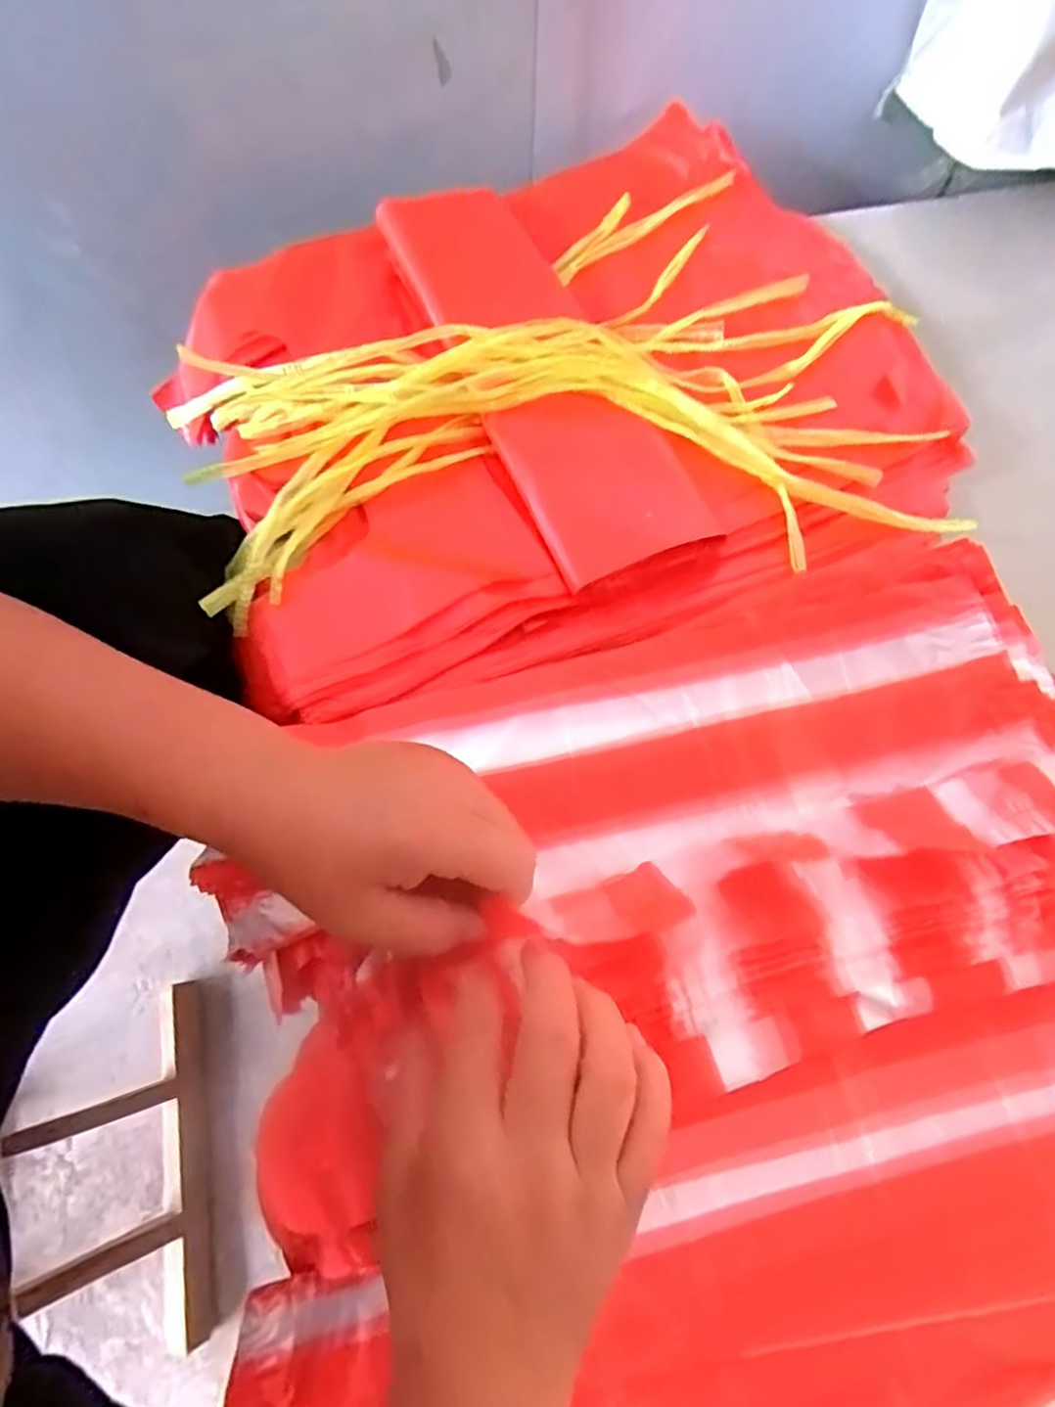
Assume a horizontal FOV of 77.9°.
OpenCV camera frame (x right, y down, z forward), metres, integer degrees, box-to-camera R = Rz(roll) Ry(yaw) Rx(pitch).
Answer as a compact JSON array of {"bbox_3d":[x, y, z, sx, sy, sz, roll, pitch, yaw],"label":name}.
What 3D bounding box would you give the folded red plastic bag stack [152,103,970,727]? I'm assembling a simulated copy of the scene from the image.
[{"bbox_3d":[0.011,-0.232,0.479,0.517,0.066,0.430,-18,71,-9],"label":"folded red plastic bag stack"}]

